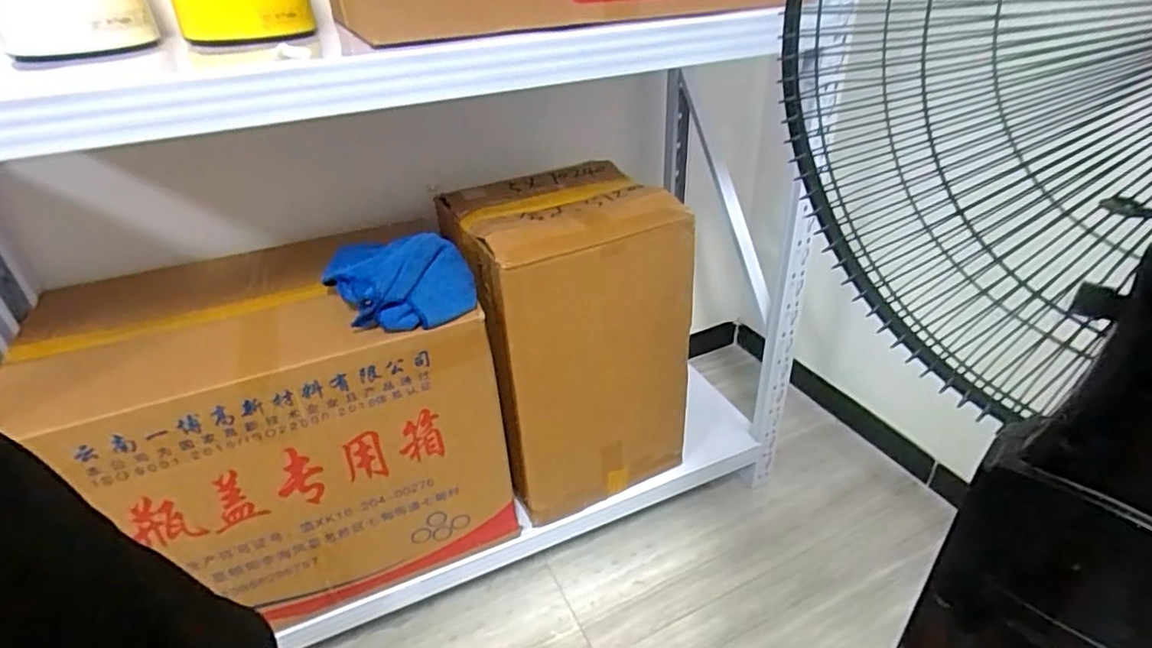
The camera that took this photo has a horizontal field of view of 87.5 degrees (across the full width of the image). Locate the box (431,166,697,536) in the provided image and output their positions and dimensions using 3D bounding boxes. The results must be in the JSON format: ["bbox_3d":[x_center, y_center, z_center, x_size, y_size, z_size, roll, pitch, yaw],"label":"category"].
[{"bbox_3d":[-0.016,0.023,1.041,0.324,0.495,0.288,-14,34,-17],"label":"box"}]

